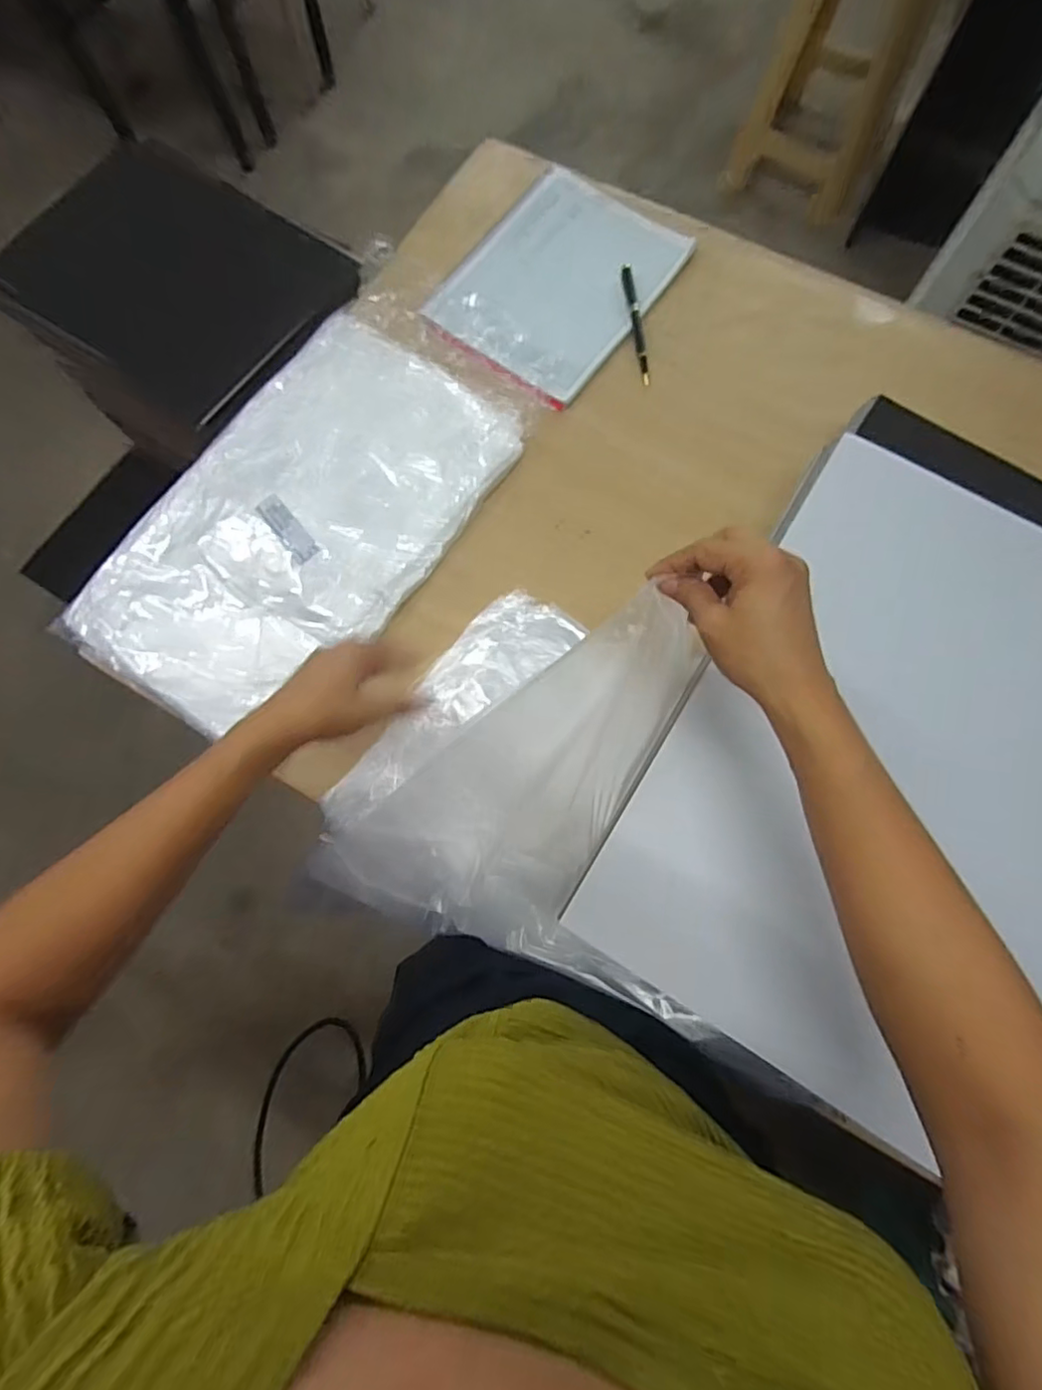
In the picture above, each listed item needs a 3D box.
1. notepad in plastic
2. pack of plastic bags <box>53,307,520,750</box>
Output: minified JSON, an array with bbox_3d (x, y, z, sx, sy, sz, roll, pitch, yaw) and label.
[{"bbox_3d":[0.044,-0.493,0.727,0.211,0.015,0.291,34,78,10],"label":"notepad in plastic"},{"bbox_3d":[-0.228,-0.187,0.646,0.283,0.025,0.457,32,77,9],"label":"pack of plastic bags"}]

